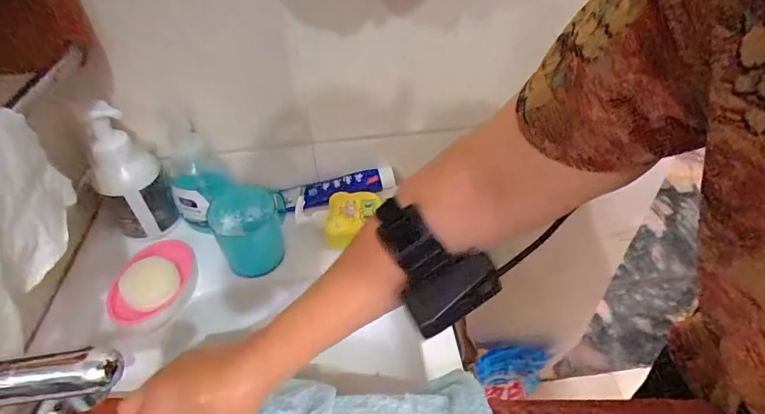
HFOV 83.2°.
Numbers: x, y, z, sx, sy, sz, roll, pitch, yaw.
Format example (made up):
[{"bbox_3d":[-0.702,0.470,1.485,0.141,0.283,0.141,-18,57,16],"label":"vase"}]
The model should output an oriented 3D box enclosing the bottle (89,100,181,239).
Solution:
[{"bbox_3d":[-0.328,-0.046,0.550,0.075,0.180,0.057,-24,47,-21],"label":"bottle"}]

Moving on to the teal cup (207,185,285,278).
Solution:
[{"bbox_3d":[-0.173,0.030,0.561,0.081,0.075,0.090,-23,47,-21],"label":"teal cup"}]

